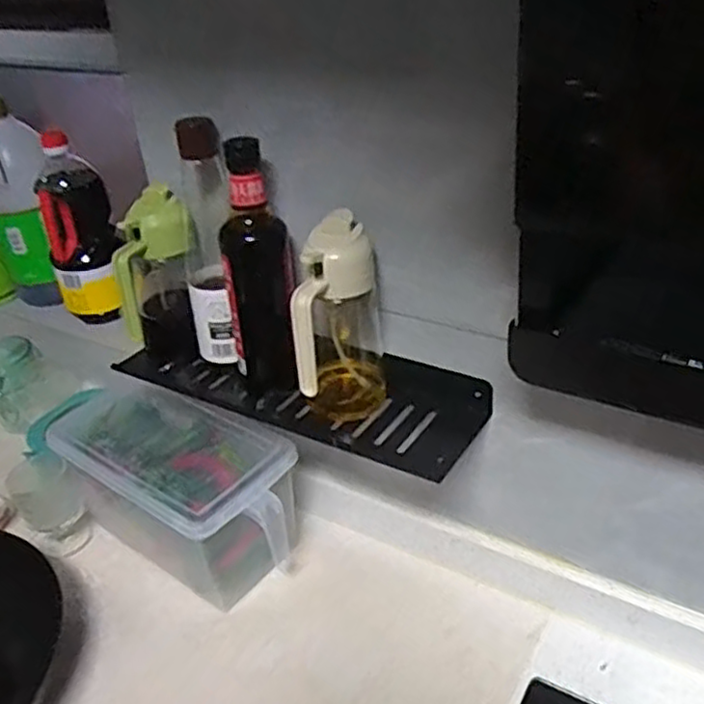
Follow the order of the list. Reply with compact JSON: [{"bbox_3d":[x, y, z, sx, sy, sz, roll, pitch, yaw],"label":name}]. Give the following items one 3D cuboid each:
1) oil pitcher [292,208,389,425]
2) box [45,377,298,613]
[{"bbox_3d":[-0.018,-0.017,0.656,0.072,0.186,0.092,7,35,19],"label":"oil pitcher"},{"bbox_3d":[-0.192,0.160,0.843,0.283,0.156,0.153,21,42,35],"label":"box"}]

